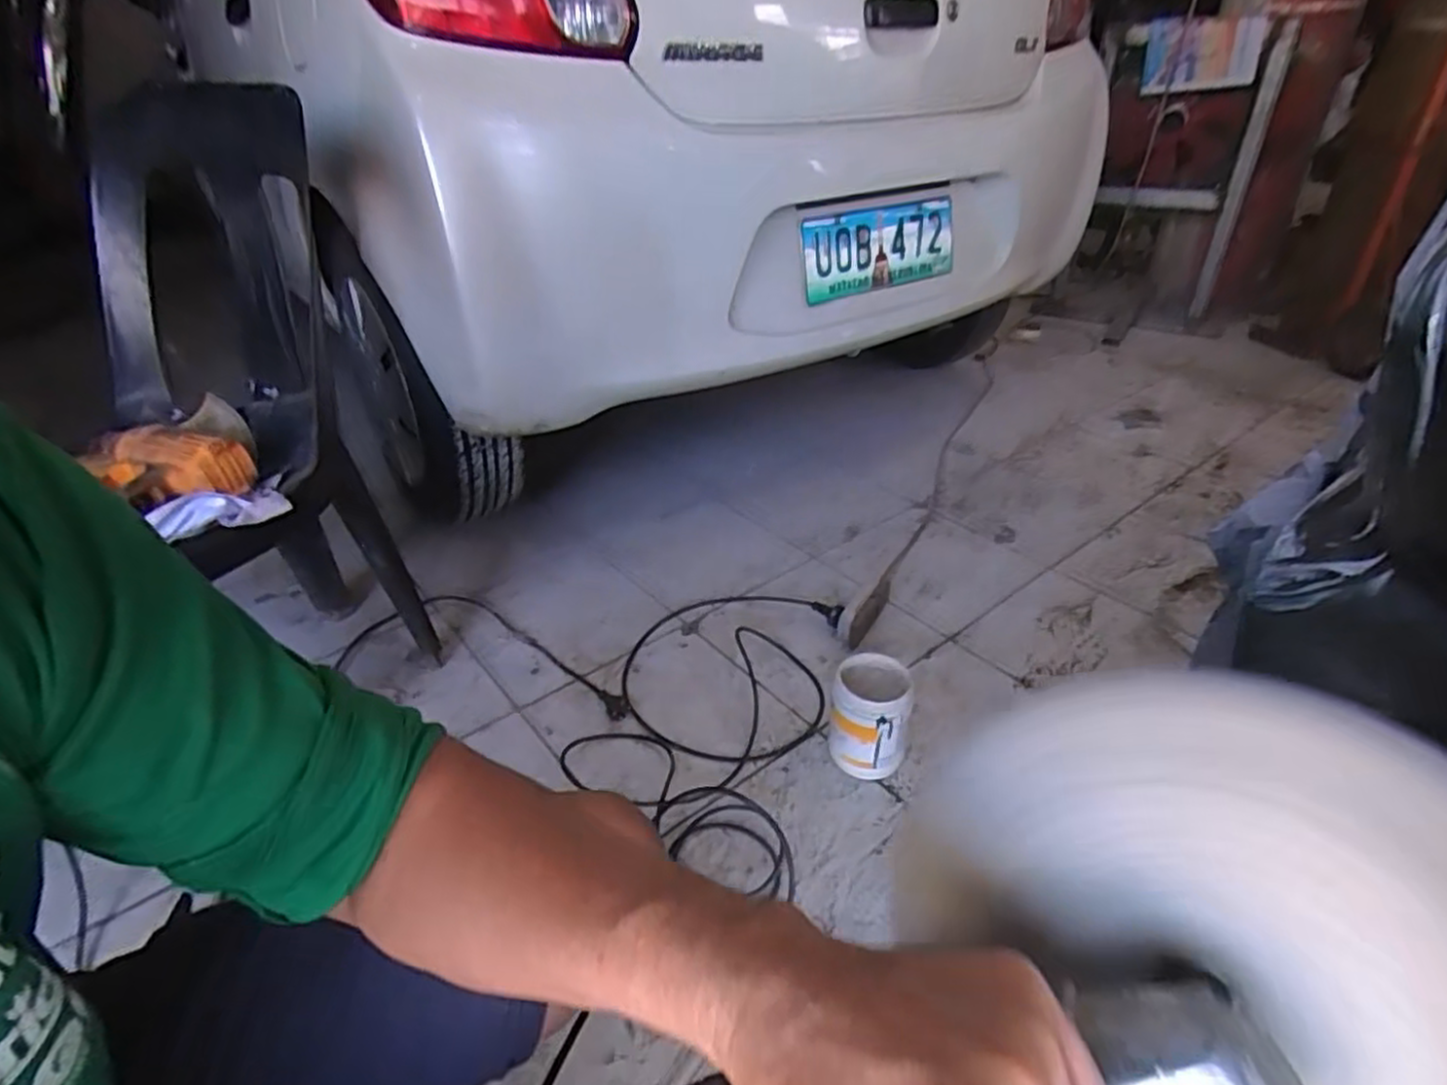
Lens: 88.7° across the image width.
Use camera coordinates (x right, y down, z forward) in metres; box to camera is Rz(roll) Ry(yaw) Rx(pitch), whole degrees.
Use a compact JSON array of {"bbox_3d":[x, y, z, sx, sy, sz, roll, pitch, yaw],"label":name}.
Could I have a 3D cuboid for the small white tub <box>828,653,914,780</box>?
[{"bbox_3d":[0.187,0.221,0.952,0.094,0.123,0.093,7,34,12],"label":"small white tub"}]

